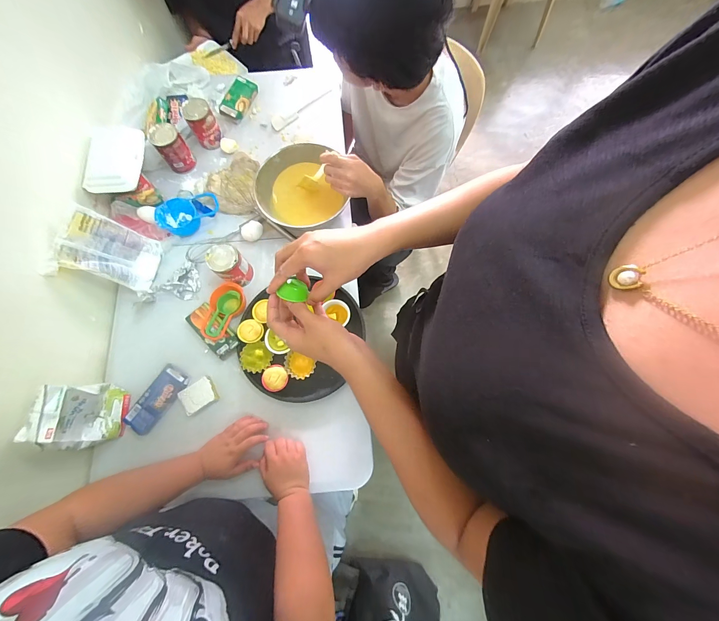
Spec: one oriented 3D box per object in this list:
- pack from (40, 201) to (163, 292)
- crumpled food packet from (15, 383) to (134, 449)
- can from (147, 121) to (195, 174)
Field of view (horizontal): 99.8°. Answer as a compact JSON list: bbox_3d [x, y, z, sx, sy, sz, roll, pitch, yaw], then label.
[{"bbox_3d":[-0.544,-0.124,0.662,0.026,0.181,0.144,0,74,36],"label":"pack"},{"bbox_3d":[-0.516,0.197,0.568,0.045,0.190,0.116,2,75,2],"label":"crumpled food packet"},{"bbox_3d":[-0.491,-0.427,0.797,0.067,0.105,0.068,0,75,2],"label":"can"}]

